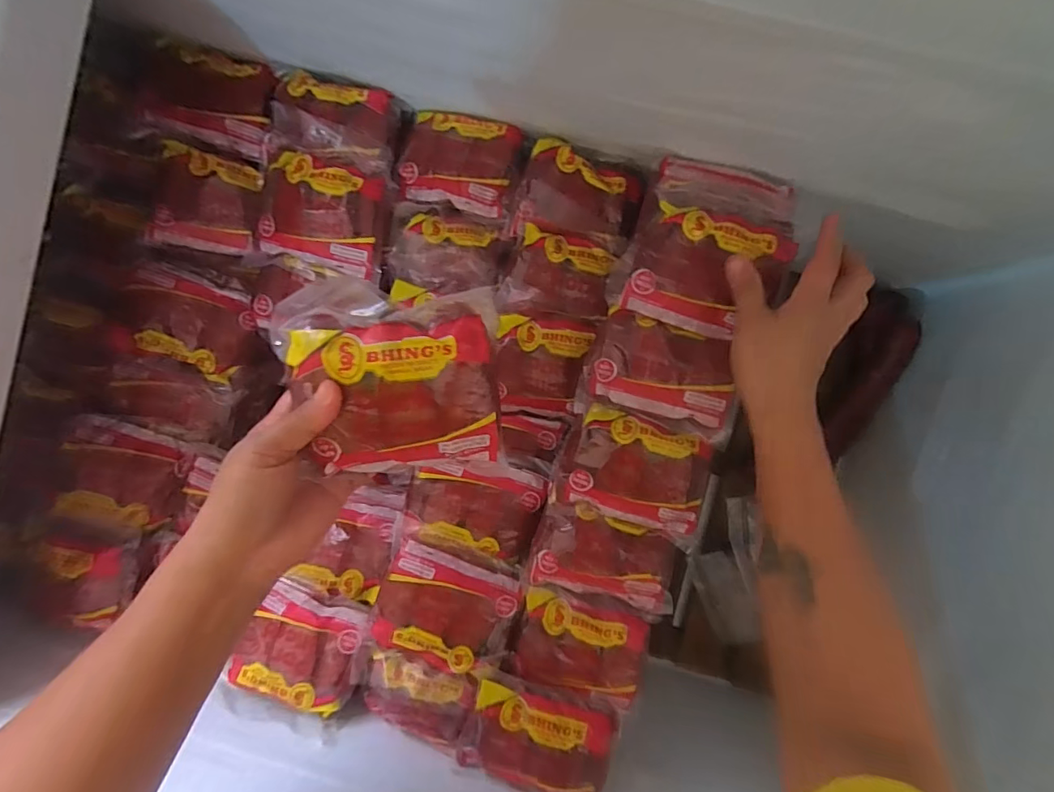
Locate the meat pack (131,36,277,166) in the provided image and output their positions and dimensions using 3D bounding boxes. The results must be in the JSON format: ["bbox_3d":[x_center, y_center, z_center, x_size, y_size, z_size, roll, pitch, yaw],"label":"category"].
[{"bbox_3d":[-0.321,-0.303,0.497,0.125,0.042,0.105,13,93,5],"label":"meat pack"}]

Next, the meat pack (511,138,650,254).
[{"bbox_3d":[0.055,-0.204,0.492,0.120,0.048,0.094,9,93,5],"label":"meat pack"}]

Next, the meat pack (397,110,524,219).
[{"bbox_3d":[-0.070,-0.240,0.492,0.116,0.019,0.095,16,93,5],"label":"meat pack"}]

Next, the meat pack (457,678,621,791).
[{"bbox_3d":[0.008,0.323,0.442,0.132,0.022,0.101,17,93,4],"label":"meat pack"}]

